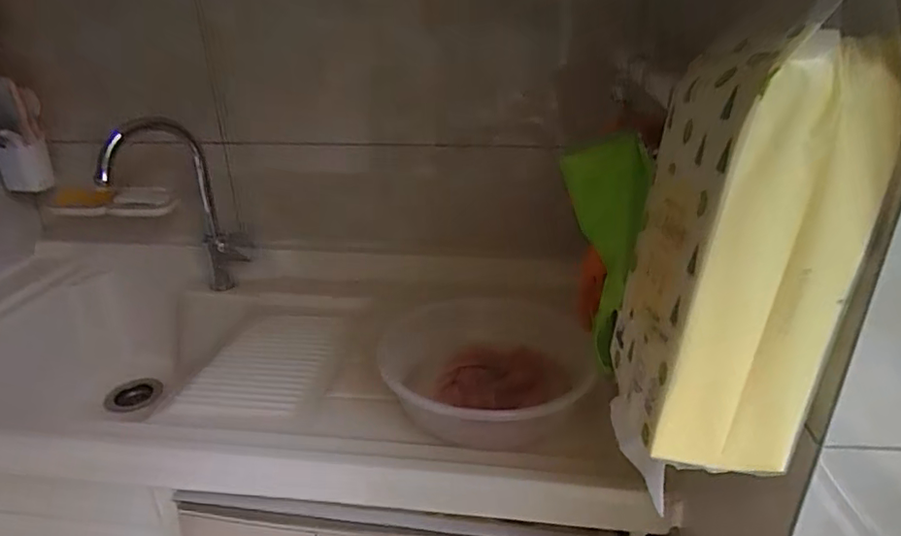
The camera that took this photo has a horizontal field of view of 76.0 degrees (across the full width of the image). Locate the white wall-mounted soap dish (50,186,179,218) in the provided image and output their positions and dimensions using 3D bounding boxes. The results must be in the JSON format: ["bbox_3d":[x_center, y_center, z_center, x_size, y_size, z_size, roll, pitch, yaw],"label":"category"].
[{"bbox_3d":[-0.679,-0.131,1.151,0.250,0.046,0.080,0,24,9],"label":"white wall-mounted soap dish"}]

